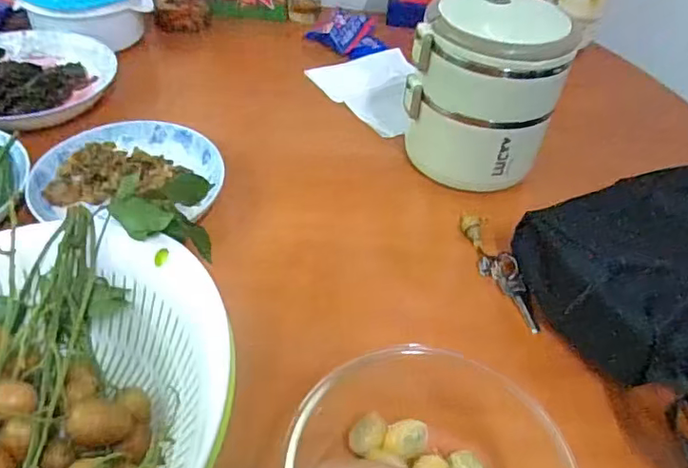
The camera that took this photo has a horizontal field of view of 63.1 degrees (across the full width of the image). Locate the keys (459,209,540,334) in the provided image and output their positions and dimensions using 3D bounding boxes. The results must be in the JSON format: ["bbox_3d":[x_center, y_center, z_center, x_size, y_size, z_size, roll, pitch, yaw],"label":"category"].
[{"bbox_3d":[0.139,0.031,0.514,0.025,0.026,0.139,-14,47,-20],"label":"keys"}]

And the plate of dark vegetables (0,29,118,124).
[{"bbox_3d":[-0.381,-0.192,0.665,0.194,0.037,0.159,-22,50,-27],"label":"plate of dark vegetables"}]

